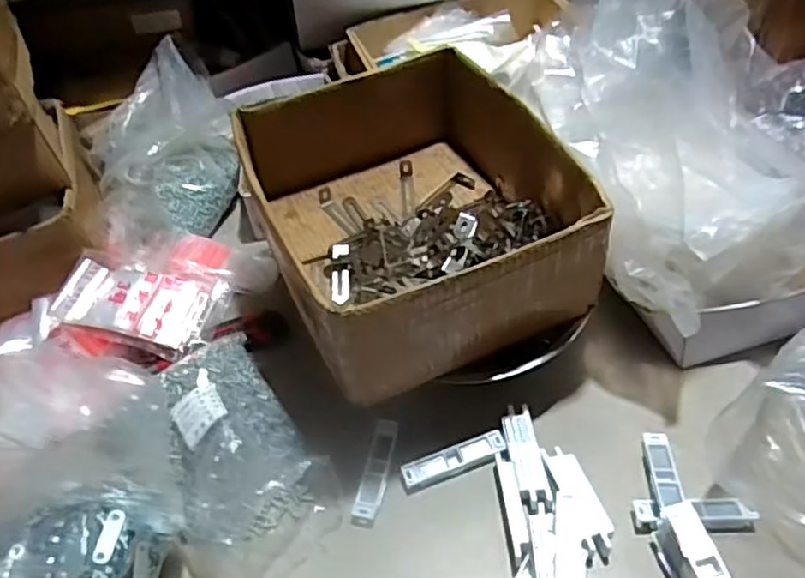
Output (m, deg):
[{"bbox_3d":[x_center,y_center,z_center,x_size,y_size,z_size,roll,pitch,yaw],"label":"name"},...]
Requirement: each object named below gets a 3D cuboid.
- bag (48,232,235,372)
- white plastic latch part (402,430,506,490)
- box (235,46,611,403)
[{"bbox_3d":[-0.277,-0.002,0.752,0.174,0.058,0.173,4,48,11],"label":"bag"},{"bbox_3d":[0.047,0.152,0.611,0.095,0.010,0.022,-17,47,-9],"label":"white plastic latch part"},{"bbox_3d":[0.008,-0.074,0.641,0.251,0.118,0.300,-21,48,-12],"label":"box"}]

